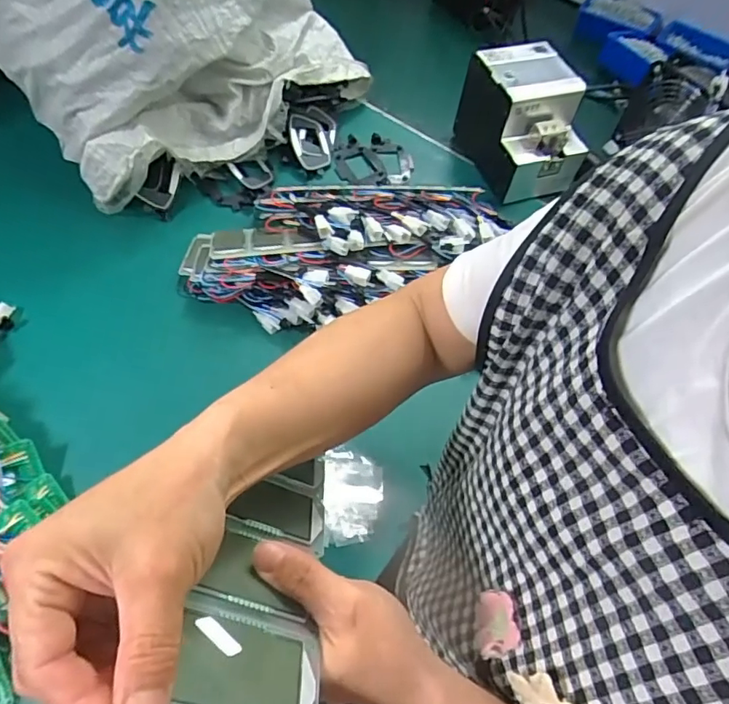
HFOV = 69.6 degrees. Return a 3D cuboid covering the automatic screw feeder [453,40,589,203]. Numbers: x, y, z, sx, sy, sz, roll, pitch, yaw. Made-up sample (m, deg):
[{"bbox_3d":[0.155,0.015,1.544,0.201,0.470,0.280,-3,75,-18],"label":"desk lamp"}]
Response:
[{"bbox_3d":[0.241,-0.353,0.803,0.132,0.146,0.188,-15,63,-13],"label":"automatic screw feeder"}]

